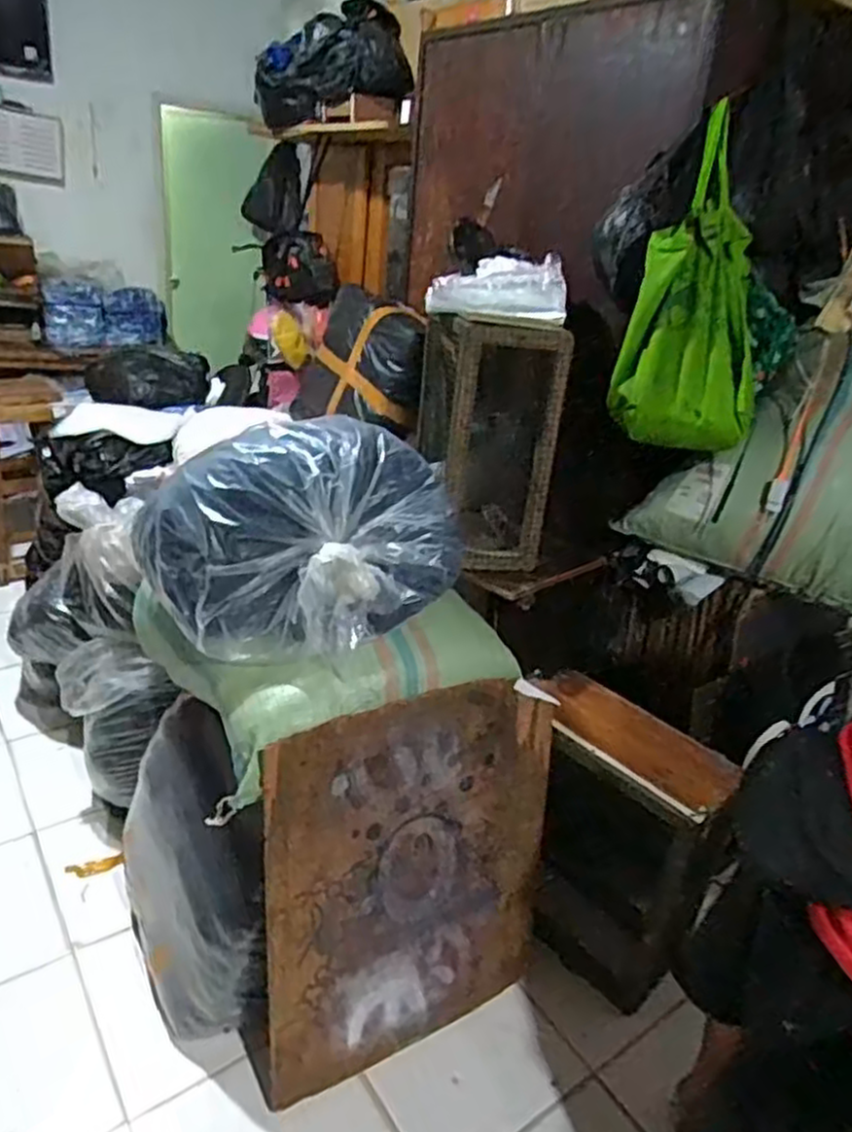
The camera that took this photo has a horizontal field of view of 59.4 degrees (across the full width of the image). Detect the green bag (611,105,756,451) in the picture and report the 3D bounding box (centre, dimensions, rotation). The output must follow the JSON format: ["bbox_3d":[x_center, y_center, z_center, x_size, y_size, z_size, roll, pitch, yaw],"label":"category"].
[{"bbox_3d":[0.615,-0.631,1.656,0.306,0.738,0.155,7,2,1],"label":"green bag"}]

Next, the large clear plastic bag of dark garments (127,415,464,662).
[{"bbox_3d":[-0.224,-0.063,1.335,0.424,0.317,0.433,-12,31,-34],"label":"large clear plastic bag of dark garments"}]

